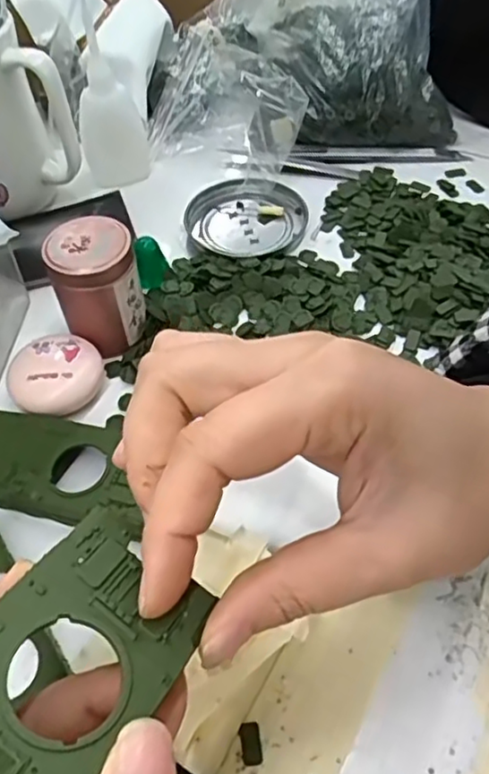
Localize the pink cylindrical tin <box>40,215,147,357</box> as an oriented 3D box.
[{"bbox_3d":[-0.079,-0.054,0.349,0.044,0.060,0.040,-1,53,2],"label":"pink cylindrical tin"}]

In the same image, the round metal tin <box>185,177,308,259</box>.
[{"bbox_3d":[0.001,-0.113,0.431,0.078,0.012,0.071,-1,53,2],"label":"round metal tin"}]

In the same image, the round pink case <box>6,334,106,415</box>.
[{"bbox_3d":[-0.098,-0.004,0.340,0.048,0.022,0.042,-29,57,-18],"label":"round pink case"}]

